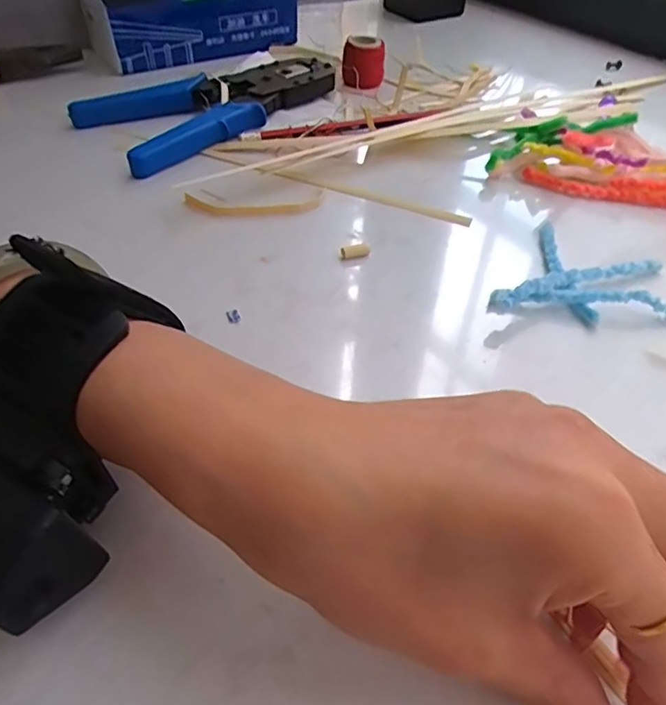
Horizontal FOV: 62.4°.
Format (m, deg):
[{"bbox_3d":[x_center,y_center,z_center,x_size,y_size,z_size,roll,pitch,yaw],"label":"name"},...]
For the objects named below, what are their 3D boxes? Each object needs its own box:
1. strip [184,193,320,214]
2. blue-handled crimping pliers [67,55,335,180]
[{"bbox_3d":[-0.048,-0.086,0.319,0.079,0.004,0.017,0,45,0],"label":"strip"},{"bbox_3d":[-0.087,-0.188,0.411,0.093,0.020,0.193,35,55,29],"label":"blue-handled crimping pliers"}]

